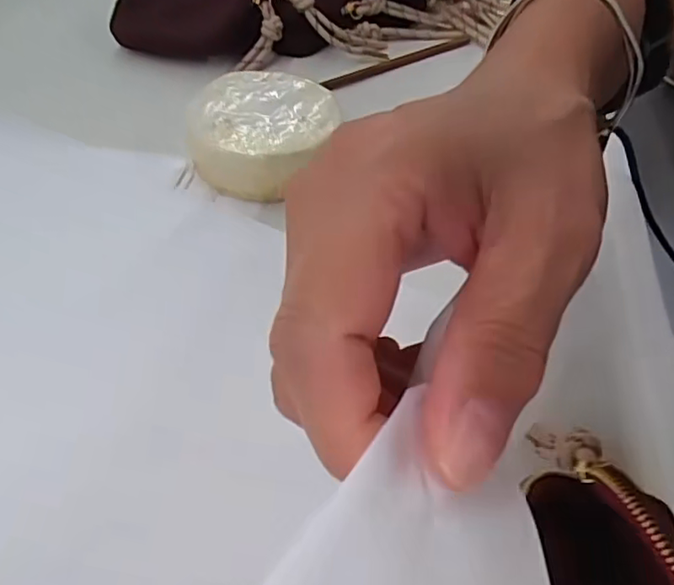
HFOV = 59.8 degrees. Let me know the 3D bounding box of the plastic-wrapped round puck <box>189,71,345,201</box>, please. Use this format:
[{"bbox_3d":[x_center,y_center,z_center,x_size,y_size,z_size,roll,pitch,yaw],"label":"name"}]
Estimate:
[{"bbox_3d":[-0.043,-0.101,0.371,0.092,0.034,0.090,8,49,4],"label":"plastic-wrapped round puck"}]

